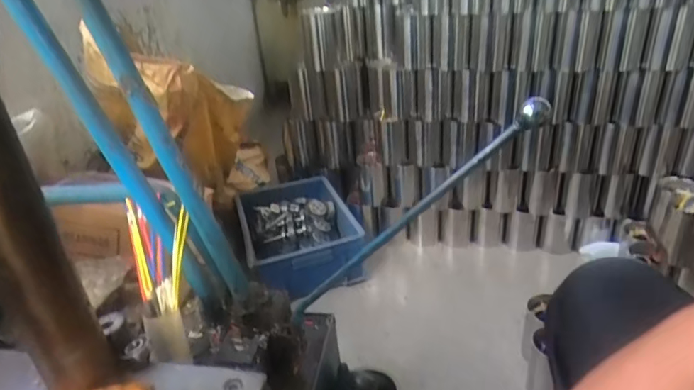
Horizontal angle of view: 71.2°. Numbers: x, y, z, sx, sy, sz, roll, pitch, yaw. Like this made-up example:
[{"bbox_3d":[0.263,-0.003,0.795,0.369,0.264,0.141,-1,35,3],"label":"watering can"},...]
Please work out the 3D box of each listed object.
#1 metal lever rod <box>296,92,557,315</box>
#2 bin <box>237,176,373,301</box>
[{"bbox_3d":[0.057,0.033,0.544,0.396,0.025,0.024,-43,13,29],"label":"metal lever rod"},{"bbox_3d":[-0.129,0.115,1.390,0.314,0.156,0.424,-12,29,-11],"label":"bin"}]

